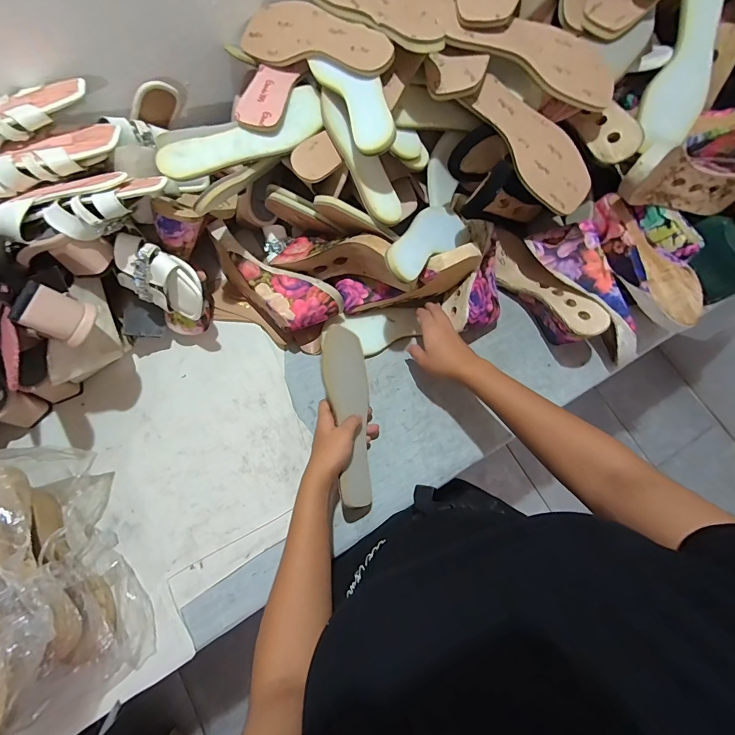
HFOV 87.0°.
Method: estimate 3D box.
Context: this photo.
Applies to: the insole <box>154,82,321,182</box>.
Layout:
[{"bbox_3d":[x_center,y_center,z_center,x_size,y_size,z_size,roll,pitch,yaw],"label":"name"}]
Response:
[{"bbox_3d":[-0.154,-0.299,0.505,0.230,0.011,0.072,-33,84,-15],"label":"insole"}]

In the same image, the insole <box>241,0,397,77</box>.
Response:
[{"bbox_3d":[-0.069,-0.429,0.508,0.238,0.009,0.083,30,96,21],"label":"insole"}]

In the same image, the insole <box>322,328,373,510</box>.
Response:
[{"bbox_3d":[-0.020,0.063,0.532,0.073,0.012,0.237,-1,80,-44],"label":"insole"}]

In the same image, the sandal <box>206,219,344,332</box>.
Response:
[{"bbox_3d":[-0.143,-0.131,0.588,0.210,0.087,0.093,42,77,9],"label":"sandal"}]

